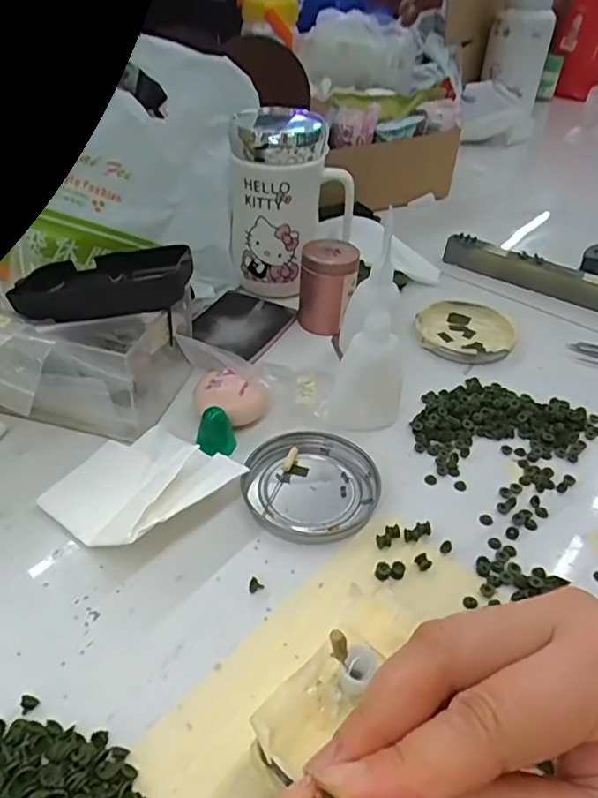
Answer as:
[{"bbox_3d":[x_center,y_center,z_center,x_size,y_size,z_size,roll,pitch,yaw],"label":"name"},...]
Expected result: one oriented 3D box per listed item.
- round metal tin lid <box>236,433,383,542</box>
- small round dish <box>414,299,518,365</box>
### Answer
[{"bbox_3d":[0.008,0.050,0.339,0.078,0.011,0.074,3,41,-2],"label":"round metal tin lid"},{"bbox_3d":[0.135,-0.057,0.473,0.080,0.010,0.080,3,41,-2],"label":"small round dish"}]

